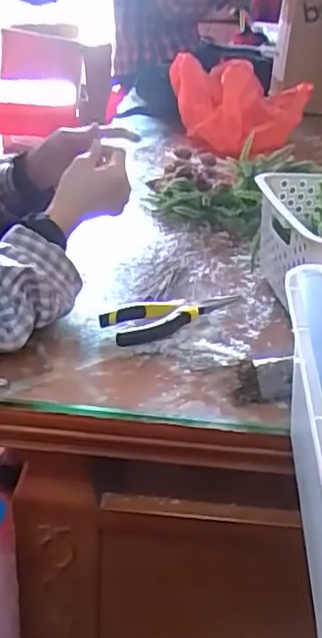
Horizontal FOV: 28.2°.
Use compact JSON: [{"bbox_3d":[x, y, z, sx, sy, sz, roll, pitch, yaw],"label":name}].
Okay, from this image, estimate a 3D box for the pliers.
[{"bbox_3d":[0.020,-0.006,0.664,0.159,0.021,0.056,-14,35,-27],"label":"pliers"}]

